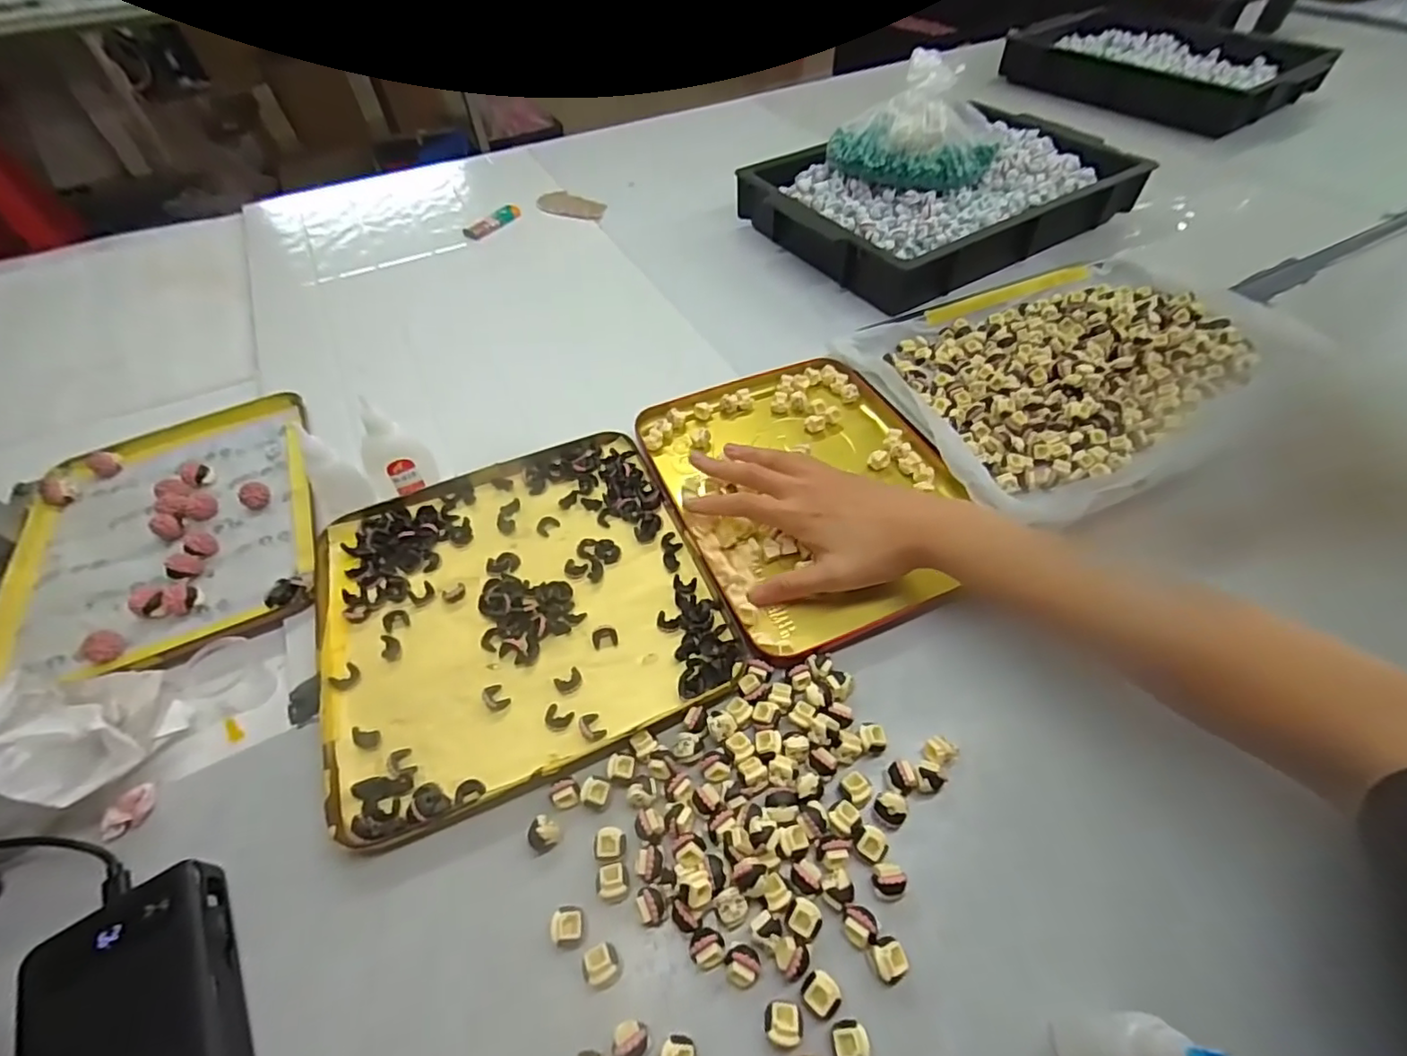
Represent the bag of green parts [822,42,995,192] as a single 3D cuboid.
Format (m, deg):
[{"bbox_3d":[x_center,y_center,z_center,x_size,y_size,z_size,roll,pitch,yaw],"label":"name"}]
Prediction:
[{"bbox_3d":[0.229,-0.422,0.631,0.169,0.102,0.093,-6,52,-2],"label":"bag of green parts"}]

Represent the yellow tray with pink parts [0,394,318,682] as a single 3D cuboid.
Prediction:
[{"bbox_3d":[-0.405,-0.005,0.447,0.216,0.029,0.263,-19,53,-12],"label":"yellow tray with pink parts"}]

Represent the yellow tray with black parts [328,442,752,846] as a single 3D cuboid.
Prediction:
[{"bbox_3d":[-0.125,0.046,0.398,0.238,0.018,0.245,-20,53,-12],"label":"yellow tray with black parts"}]

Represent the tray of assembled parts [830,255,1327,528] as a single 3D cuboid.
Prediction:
[{"bbox_3d":[0.325,-0.152,0.515,0.369,0.025,0.248,-24,54,-15],"label":"tray of assembled parts"}]

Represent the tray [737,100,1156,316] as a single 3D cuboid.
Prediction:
[{"bbox_3d":[0.274,-0.398,0.686,0.397,0.056,0.269,-28,55,-18],"label":"tray"}]

